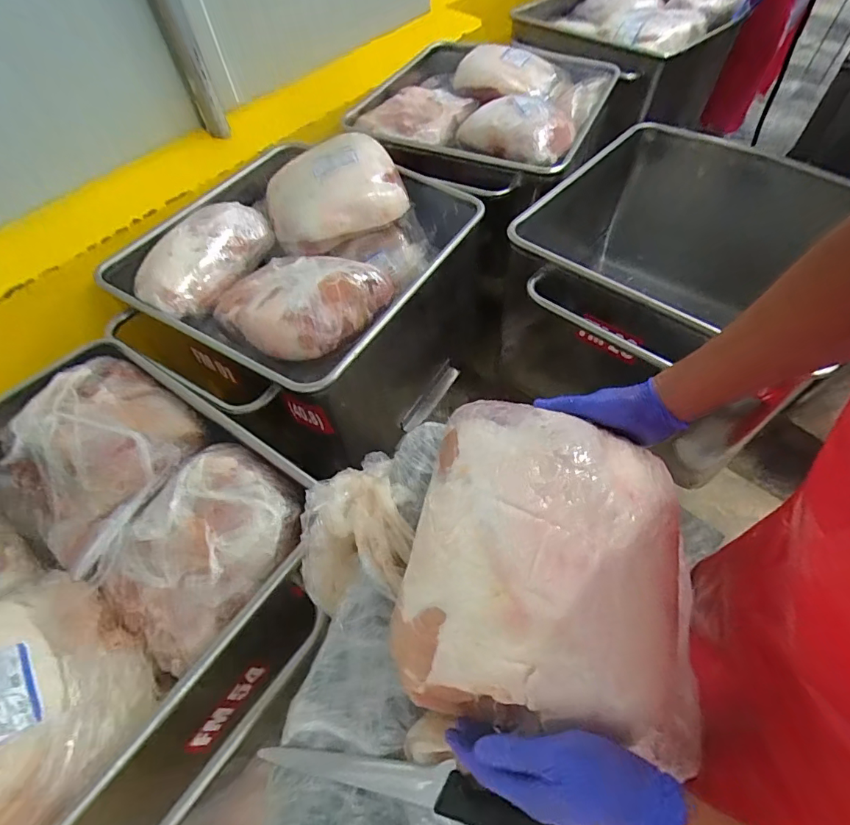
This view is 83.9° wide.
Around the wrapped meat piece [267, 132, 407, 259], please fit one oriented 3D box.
[{"bbox_3d":[-0.219,-0.528,1.125,0.325,0.126,0.249,-29,60,-13],"label":"wrapped meat piece"}]

